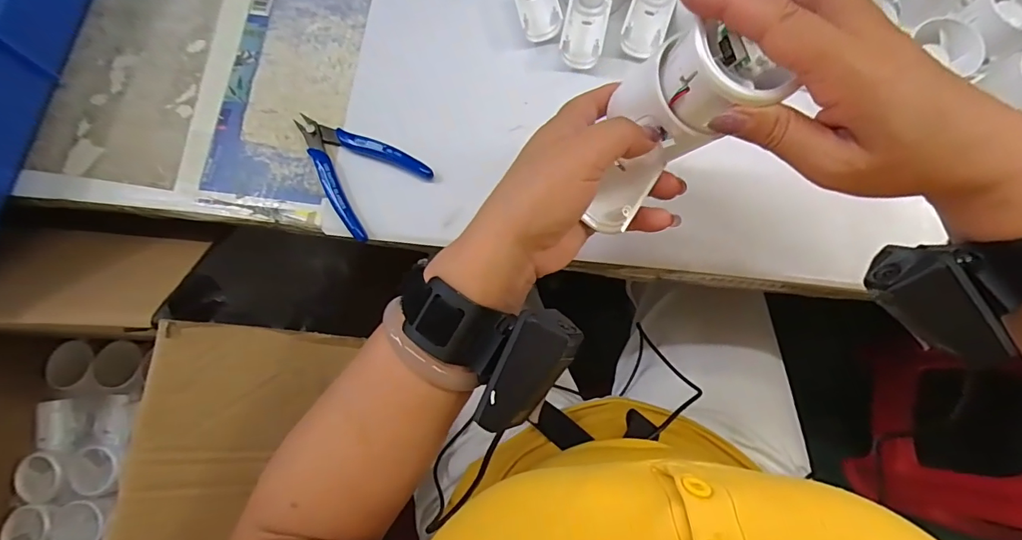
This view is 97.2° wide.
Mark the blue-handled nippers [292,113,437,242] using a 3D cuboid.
[{"bbox_3d":[-0.133,-0.087,0.368,0.114,0.009,0.078,40,81,10],"label":"blue-handled nippers"}]

